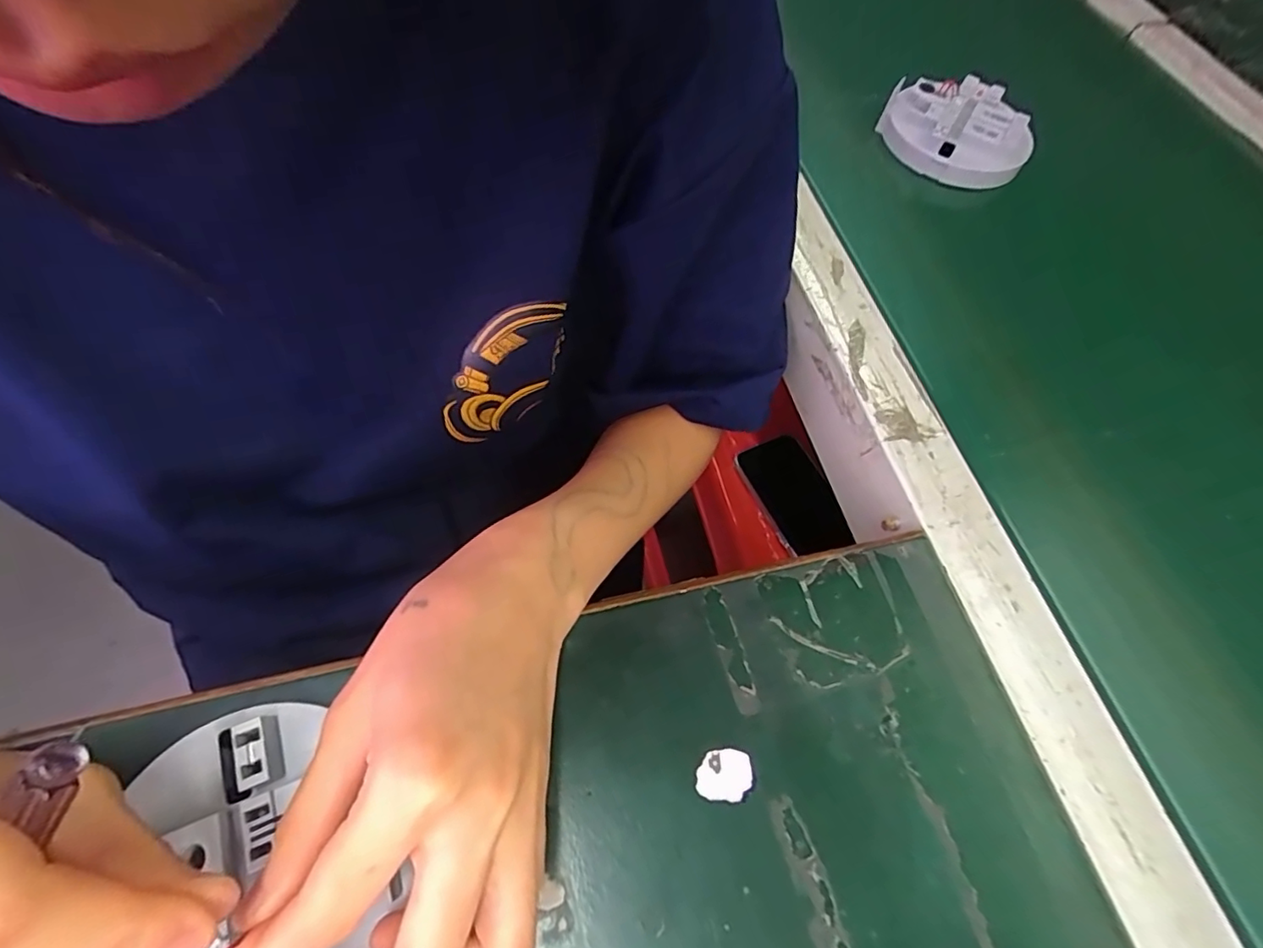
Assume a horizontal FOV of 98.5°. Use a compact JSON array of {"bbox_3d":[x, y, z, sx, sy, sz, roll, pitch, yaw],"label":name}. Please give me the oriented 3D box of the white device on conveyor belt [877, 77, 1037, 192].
[{"bbox_3d":[0.235,-0.251,0.393,0.101,0.022,0.100,30,67,14],"label":"white device on conveyor belt"}]

